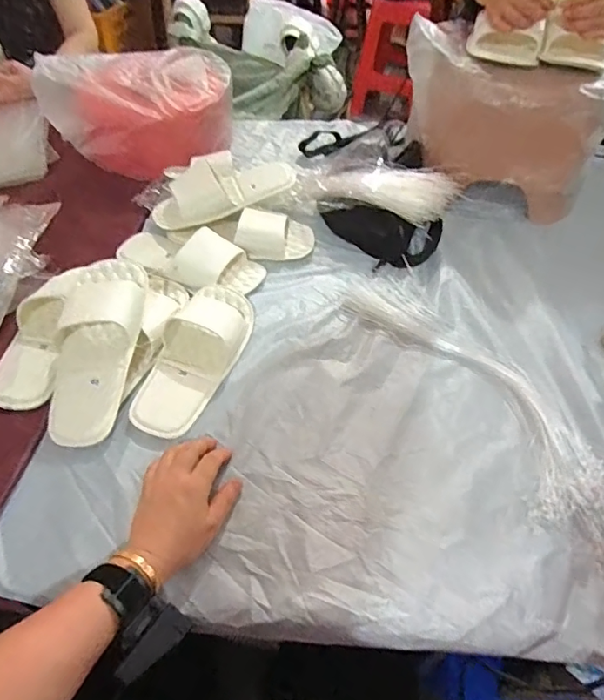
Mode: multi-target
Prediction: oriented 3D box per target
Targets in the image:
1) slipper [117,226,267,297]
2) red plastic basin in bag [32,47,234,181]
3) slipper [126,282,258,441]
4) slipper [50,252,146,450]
[{"bbox_3d":[-0.177,-0.140,0.740,0.233,0.044,0.103,15,50,11],"label":"slipper"},{"bbox_3d":[-0.301,-0.468,0.963,0.302,0.126,0.278,1,49,-1],"label":"red plastic basin in bag"},{"bbox_3d":[-0.133,0.003,0.641,0.092,0.037,0.229,15,50,11],"label":"slipper"},{"bbox_3d":[-0.250,-0.005,0.609,0.097,0.032,0.236,5,72,2],"label":"slipper"}]

